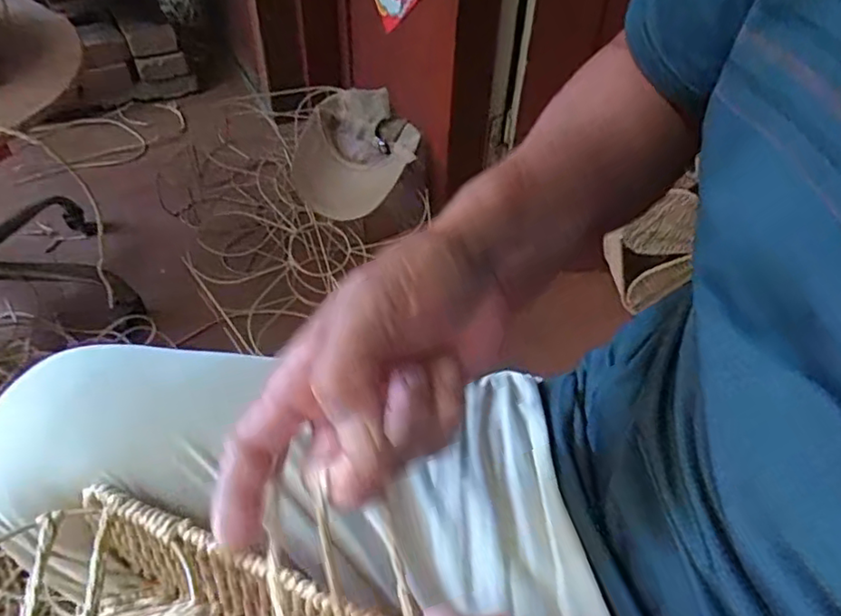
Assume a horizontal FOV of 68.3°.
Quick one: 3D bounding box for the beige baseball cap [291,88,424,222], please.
[{"bbox_3d":[-0.099,-0.239,0.938,0.188,0.077,0.203,-5,46,-7],"label":"beige baseball cap"}]

